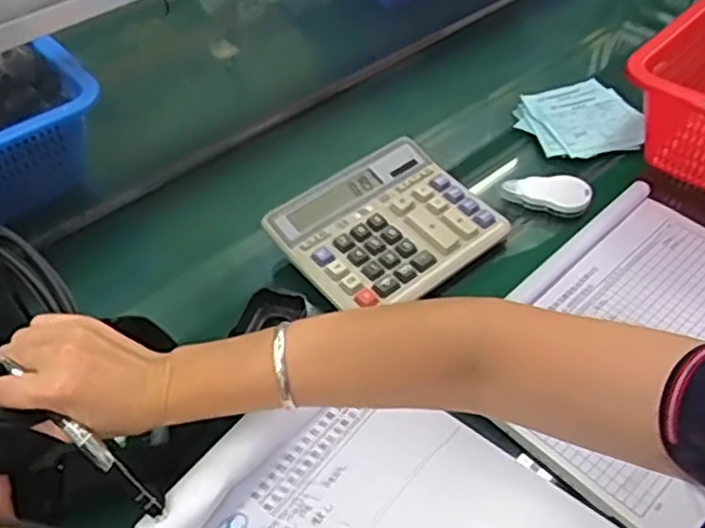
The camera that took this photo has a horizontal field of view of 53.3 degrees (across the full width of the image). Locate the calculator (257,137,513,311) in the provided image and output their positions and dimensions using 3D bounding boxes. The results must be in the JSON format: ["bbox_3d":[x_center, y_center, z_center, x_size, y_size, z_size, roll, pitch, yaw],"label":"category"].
[{"bbox_3d":[0.034,-0.039,0.676,0.194,0.032,0.154,-33,53,-25],"label":"calculator"}]

